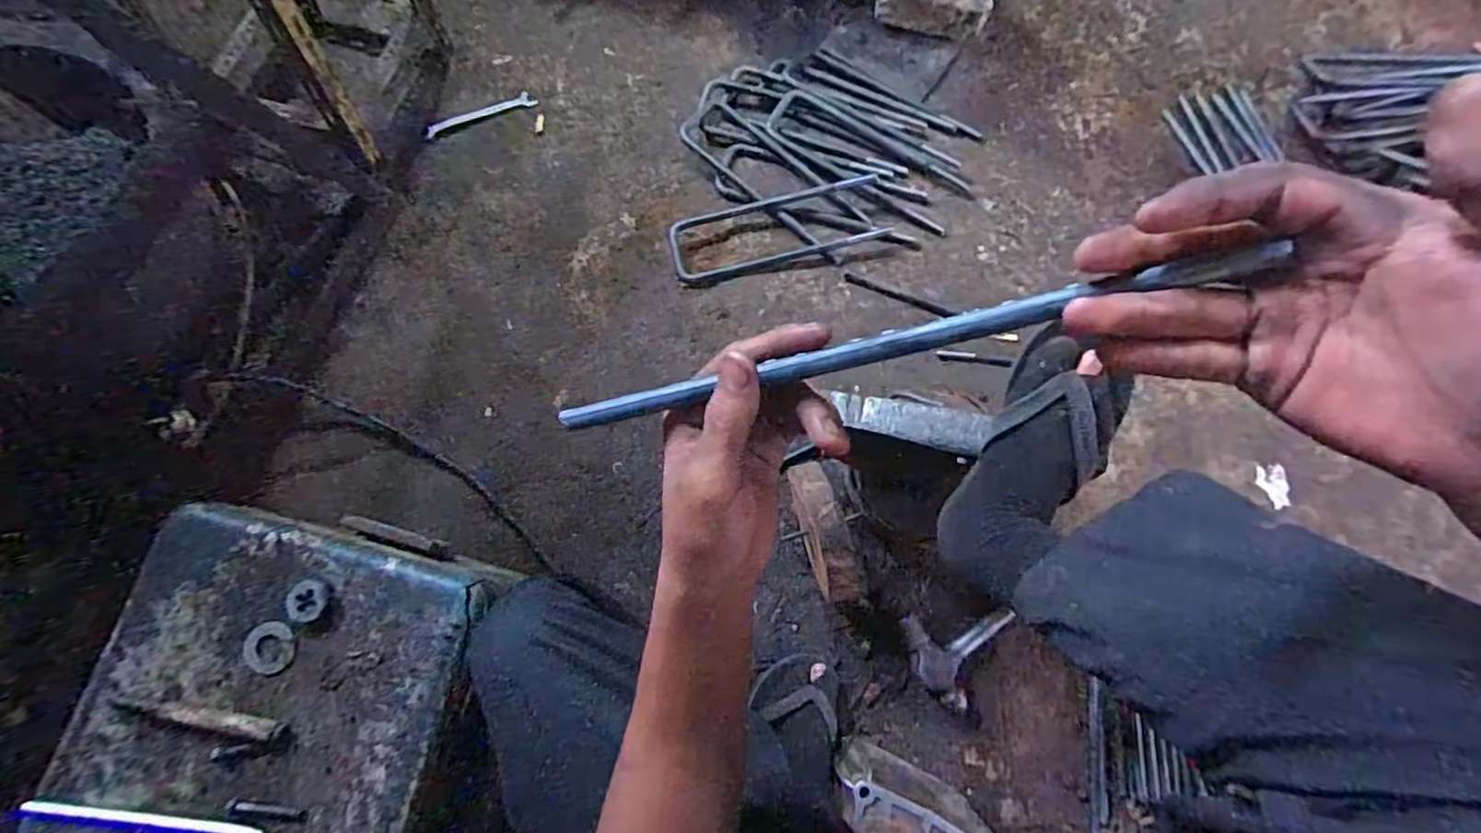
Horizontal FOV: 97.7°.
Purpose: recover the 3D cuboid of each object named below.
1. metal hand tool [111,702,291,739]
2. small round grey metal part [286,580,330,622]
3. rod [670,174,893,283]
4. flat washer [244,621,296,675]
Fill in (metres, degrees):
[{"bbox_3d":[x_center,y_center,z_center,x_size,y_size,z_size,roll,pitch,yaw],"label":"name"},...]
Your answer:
[{"bbox_3d":[-0.467,0.264,0.562,0.140,0.021,0.017,7,73,4],"label":"metal hand tool"},{"bbox_3d":[-0.391,0.167,0.584,0.032,0.006,0.037,14,83,-29],"label":"small round grey metal part"},{"bbox_3d":[0.067,-0.324,1.115,0.371,0.025,0.124,-12,73,-2],"label":"rod"},{"bbox_3d":[-0.427,0.210,0.587,0.044,0.007,0.044,0,72,2],"label":"flat washer"}]

